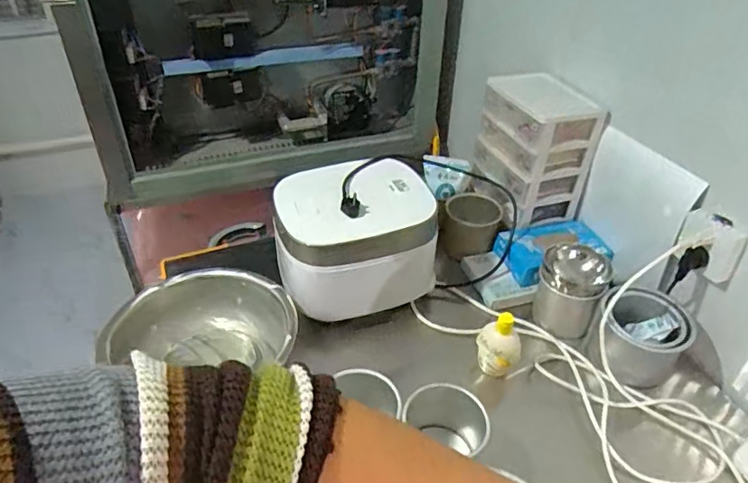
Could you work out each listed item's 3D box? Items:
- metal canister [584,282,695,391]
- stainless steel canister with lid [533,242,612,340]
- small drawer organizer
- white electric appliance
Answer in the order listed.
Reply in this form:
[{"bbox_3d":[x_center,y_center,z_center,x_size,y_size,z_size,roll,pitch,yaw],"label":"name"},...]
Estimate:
[{"bbox_3d":[0.415,0.148,0.845,0.137,0.114,0.114,23,43,26],"label":"metal canister"},{"bbox_3d":[0.326,0.087,0.906,0.105,0.135,0.092,16,41,18],"label":"stainless steel canister with lid"},{"bbox_3d":[0.304,-0.174,1.058,0.147,0.241,0.195,-14,41,-18],"label":"small drawer organizer"},{"bbox_3d":[-0.040,-0.014,0.946,0.259,0.170,0.213,-8,39,-12],"label":"white electric appliance"}]

